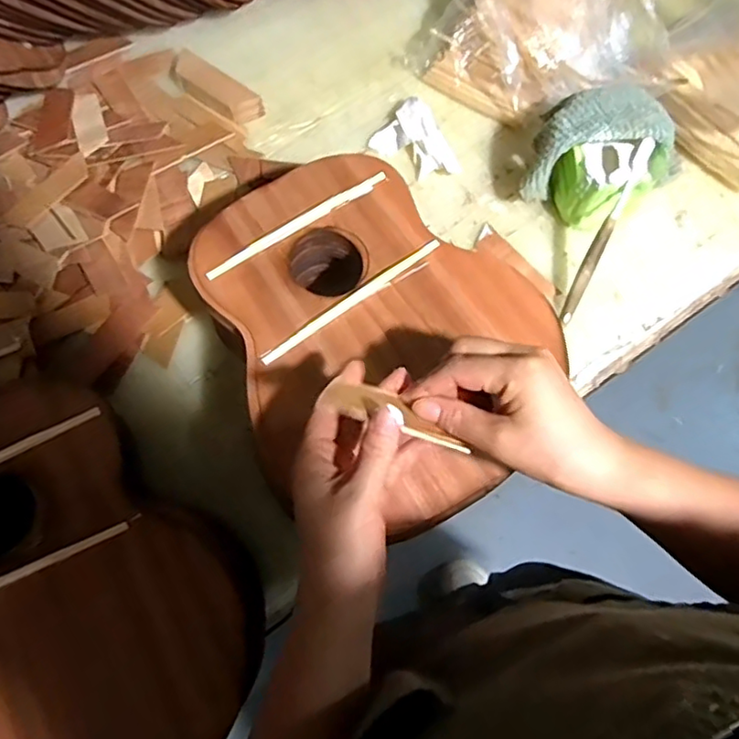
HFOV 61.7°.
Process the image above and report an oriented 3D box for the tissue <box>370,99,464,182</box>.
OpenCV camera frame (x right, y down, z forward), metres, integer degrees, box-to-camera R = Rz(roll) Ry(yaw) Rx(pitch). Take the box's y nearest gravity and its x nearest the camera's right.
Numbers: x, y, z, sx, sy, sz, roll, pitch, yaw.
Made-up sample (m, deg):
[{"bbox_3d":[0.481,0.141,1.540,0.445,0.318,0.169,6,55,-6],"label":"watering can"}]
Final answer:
[{"bbox_3d":[0.055,-0.242,0.662,0.064,0.028,0.093,-40,76,-14],"label":"tissue"}]

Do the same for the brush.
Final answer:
[{"bbox_3d":[0.222,-0.127,0.584,0.013,0.014,0.177,24,107,6],"label":"brush"}]

